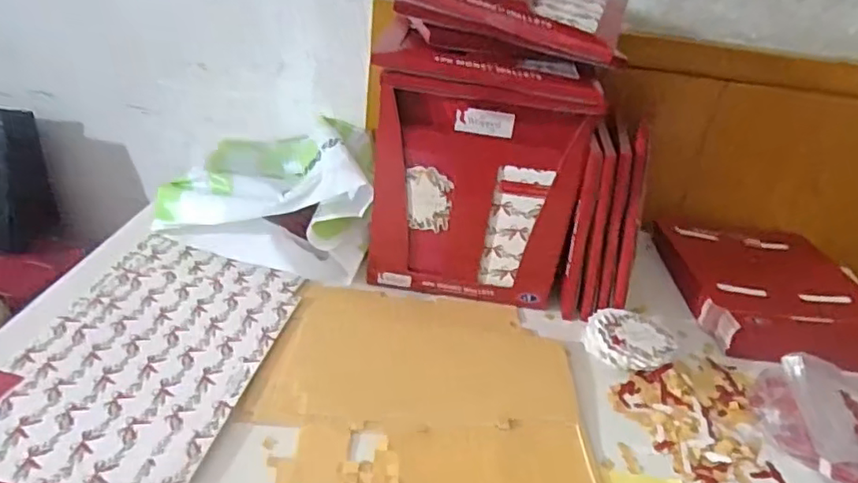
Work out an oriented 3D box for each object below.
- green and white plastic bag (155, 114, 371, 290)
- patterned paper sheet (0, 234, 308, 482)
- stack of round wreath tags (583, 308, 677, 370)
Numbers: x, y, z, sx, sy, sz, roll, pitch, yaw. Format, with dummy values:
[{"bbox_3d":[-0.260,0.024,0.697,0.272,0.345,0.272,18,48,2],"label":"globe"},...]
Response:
[{"bbox_3d":[-0.174,-0.062,0.703,0.222,0.110,0.227,8,30,1],"label":"green and white plastic bag"},{"bbox_3d":[-0.249,0.093,0.542,0.198,0.006,0.296,11,31,5],"label":"patterned paper sheet"},{"bbox_3d":[0.196,0.103,0.597,0.079,0.035,0.070,22,33,23],"label":"stack of round wreath tags"}]

